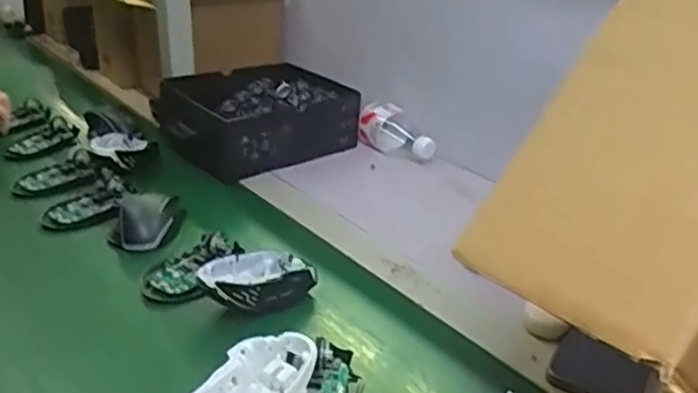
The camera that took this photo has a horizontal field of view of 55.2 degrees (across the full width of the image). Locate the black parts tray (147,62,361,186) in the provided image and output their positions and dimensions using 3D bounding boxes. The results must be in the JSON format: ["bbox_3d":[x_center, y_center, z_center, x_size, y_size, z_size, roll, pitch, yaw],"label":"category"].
[{"bbox_3d":[-0.140,-0.119,0.997,0.244,0.092,0.214,-22,35,-37],"label":"black parts tray"}]

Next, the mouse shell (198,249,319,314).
[{"bbox_3d":[-0.091,0.080,0.654,0.112,0.038,0.072,-14,30,-26],"label":"mouse shell"}]

